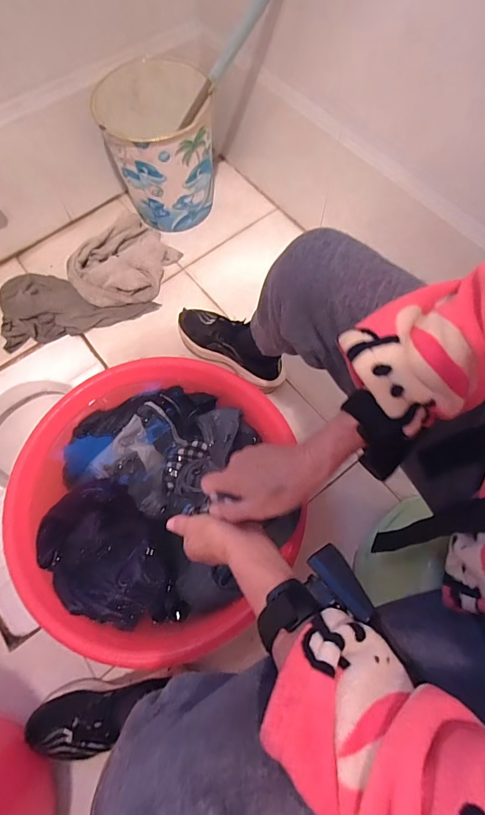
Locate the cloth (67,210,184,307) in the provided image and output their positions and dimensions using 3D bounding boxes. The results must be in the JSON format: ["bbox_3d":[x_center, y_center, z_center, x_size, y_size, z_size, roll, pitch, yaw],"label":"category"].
[{"bbox_3d":[-0.282,-0.352,0.978,0.202,0.068,0.260,36,72,13],"label":"cloth"}]

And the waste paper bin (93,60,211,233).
[{"bbox_3d":[-0.192,-0.598,0.964,0.236,0.286,0.255,-10,68,-4],"label":"waste paper bin"}]

